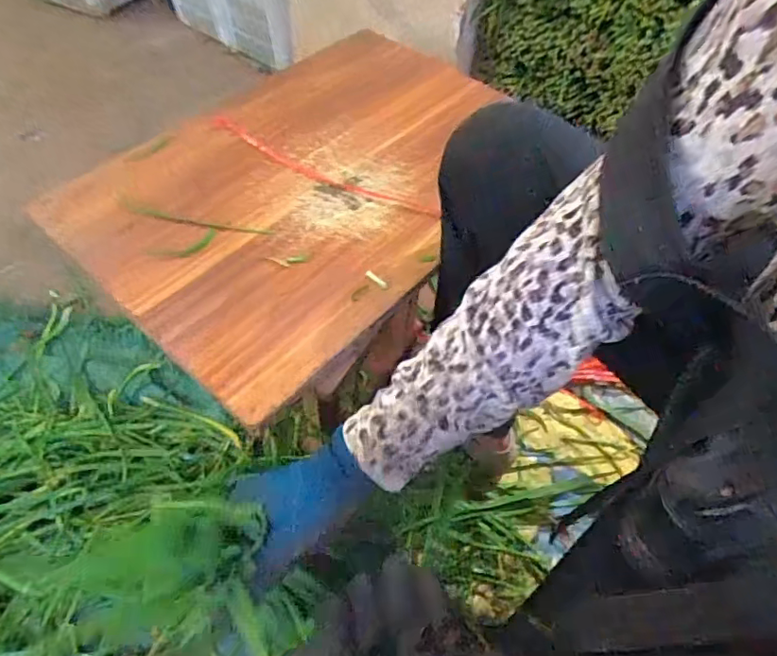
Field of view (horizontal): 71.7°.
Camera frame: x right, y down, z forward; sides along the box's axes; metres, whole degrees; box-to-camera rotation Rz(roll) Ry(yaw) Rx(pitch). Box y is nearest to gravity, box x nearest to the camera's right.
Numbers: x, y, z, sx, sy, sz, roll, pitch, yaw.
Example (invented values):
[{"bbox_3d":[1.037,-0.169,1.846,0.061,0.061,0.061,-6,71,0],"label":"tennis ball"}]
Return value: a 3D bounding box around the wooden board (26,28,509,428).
[{"bbox_3d":[-0.076,-0.180,0.623,0.351,0.016,0.527,37,62,18],"label":"wooden board"}]

